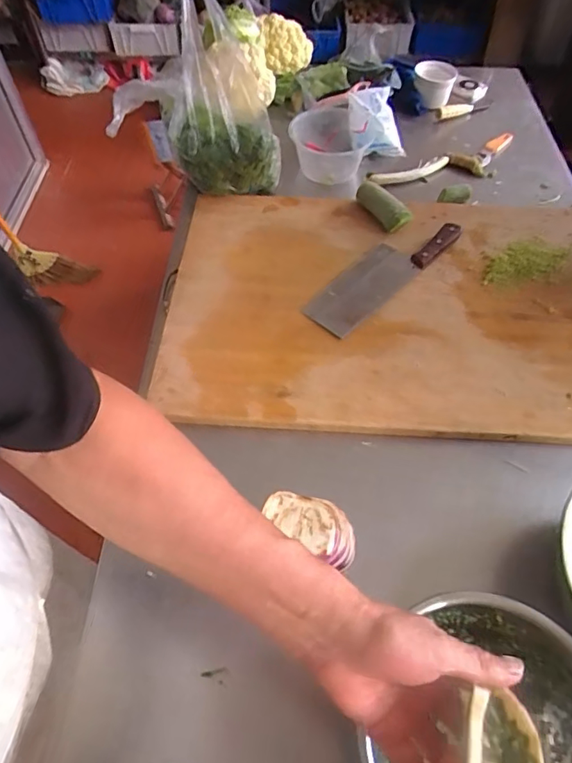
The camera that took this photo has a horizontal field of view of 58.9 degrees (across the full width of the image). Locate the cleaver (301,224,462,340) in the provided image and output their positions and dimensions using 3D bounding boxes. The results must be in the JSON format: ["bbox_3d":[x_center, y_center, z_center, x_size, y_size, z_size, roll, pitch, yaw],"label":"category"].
[{"bbox_3d":[0.163,-0.189,0.844,0.093,0.015,0.319,38,64,23],"label":"cleaver"}]

